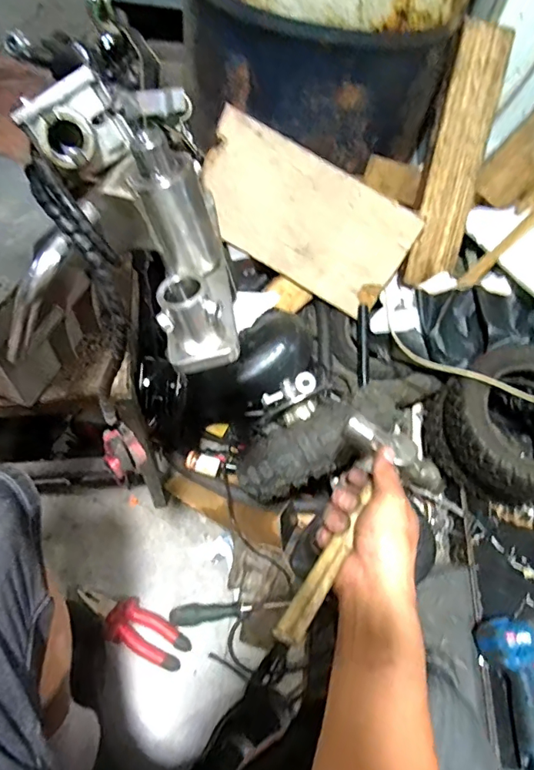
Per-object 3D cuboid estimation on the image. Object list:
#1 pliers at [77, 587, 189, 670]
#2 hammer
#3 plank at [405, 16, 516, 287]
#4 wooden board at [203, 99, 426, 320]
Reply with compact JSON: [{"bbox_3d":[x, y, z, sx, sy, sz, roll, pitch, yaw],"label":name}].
[{"bbox_3d":[-0.214,0.380,0.768,0.189,0.028,0.067,30,61,16],"label":"pliers"},{"bbox_3d":[0.077,0.129,0.447,0.106,0.022,0.235,32,52,17],"label":"hammer"},{"bbox_3d":[0.369,-0.428,0.931,0.099,0.028,0.465,13,102,6],"label":"plank"},{"bbox_3d":[0.066,-0.336,0.984,0.432,0.230,0.020,32,27,3],"label":"wooden board"}]

